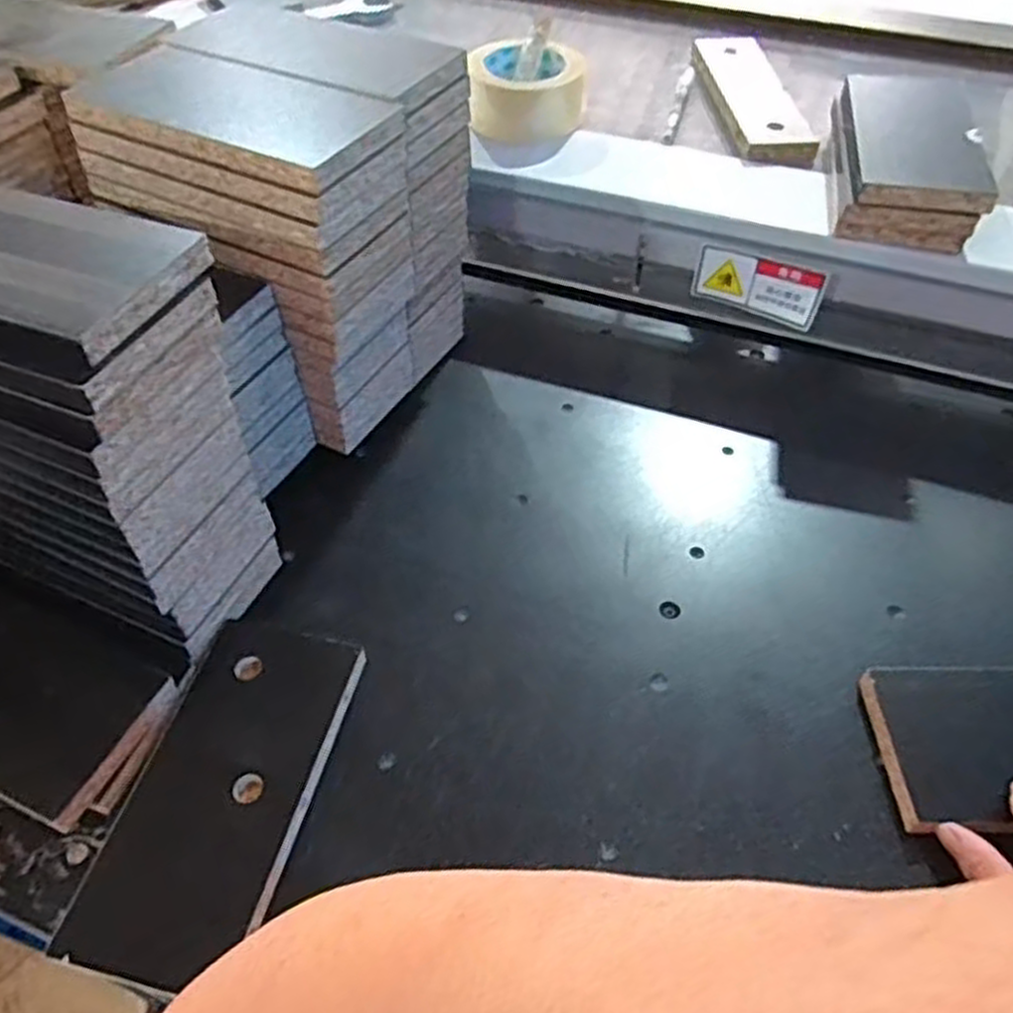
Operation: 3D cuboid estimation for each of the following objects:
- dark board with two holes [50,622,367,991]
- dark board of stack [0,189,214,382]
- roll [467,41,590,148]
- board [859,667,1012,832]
[{"bbox_3d":[-0.150,0.149,0.425,0.090,0.017,0.183,11,51,9],"label":"dark board with two holes"},{"bbox_3d":[-0.251,-0.121,0.380,0.192,0.016,0.098,17,52,13],"label":"dark board of stack"},{"bbox_3d":[0.017,-0.364,0.706,0.104,0.059,0.095,-6,50,-5],"label":"roll"},{"bbox_3d":[0.312,0.130,0.448,0.201,0.017,0.090,-2,53,-3],"label":"board"}]

